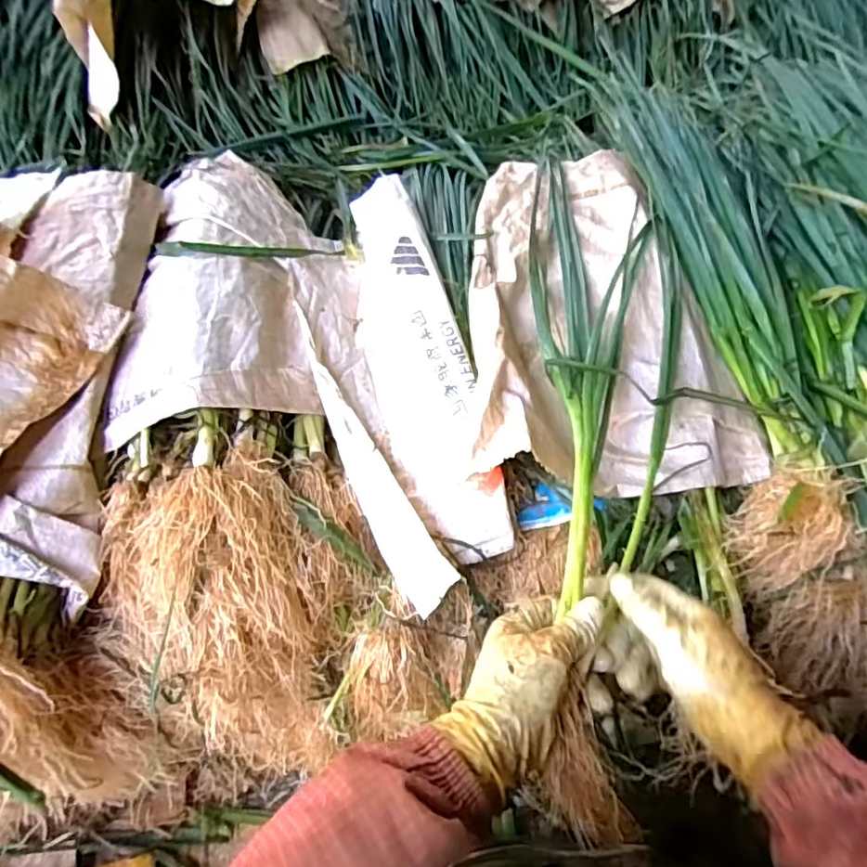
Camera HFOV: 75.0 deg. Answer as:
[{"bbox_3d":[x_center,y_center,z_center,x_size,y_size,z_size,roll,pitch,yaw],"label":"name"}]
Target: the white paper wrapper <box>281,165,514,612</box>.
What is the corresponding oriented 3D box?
[{"bbox_3d":[-0.043,-0.077,0.594,0.160,0.054,0.502,-13,62,-10],"label":"white paper wrapper"}]

